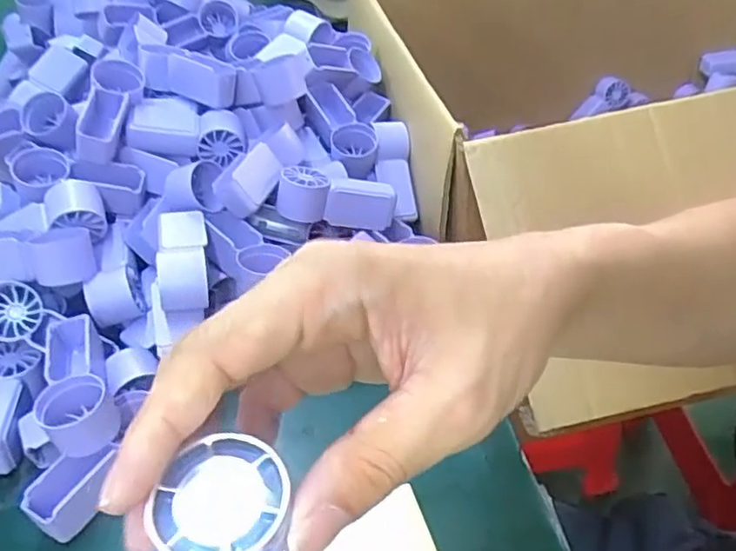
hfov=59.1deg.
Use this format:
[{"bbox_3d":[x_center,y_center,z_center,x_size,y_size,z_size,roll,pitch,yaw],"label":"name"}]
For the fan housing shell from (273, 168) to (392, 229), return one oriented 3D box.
[{"bbox_3d":[-0.025,-0.060,0.503,0.088,0.030,0.036,7,42,-12],"label":"fan housing shell"}]

